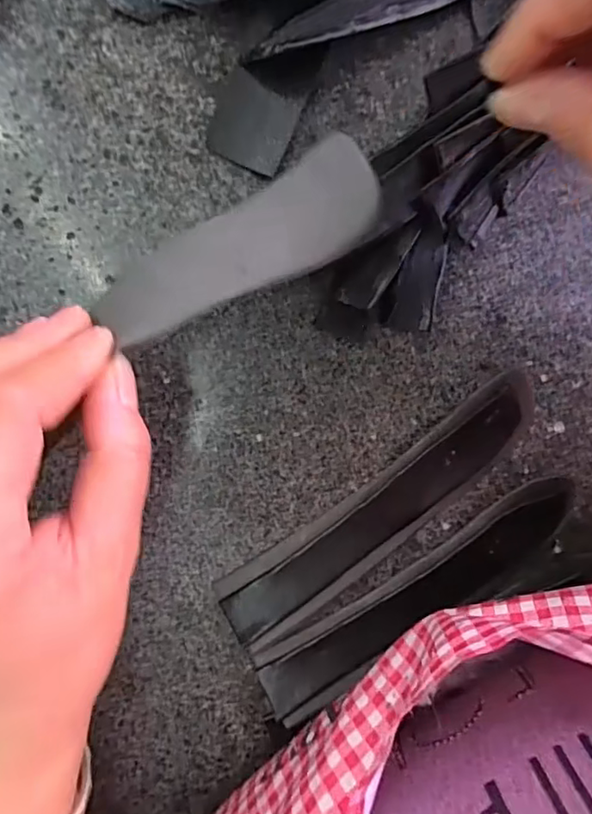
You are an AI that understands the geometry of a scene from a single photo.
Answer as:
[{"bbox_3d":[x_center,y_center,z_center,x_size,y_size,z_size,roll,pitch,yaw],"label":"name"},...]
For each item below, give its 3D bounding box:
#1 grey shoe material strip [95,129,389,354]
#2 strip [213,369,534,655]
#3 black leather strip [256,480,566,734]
[{"bbox_3d":[-0.016,-0.054,0.198,0.105,0.006,0.037,-35,73,-10],"label":"grey shoe material strip"},{"bbox_3d":[0.039,0.047,0.256,0.160,0.015,0.037,-38,98,0],"label":"strip"},{"bbox_3d":[0.055,0.086,0.261,0.158,0.016,0.032,-34,98,-1],"label":"black leather strip"}]

